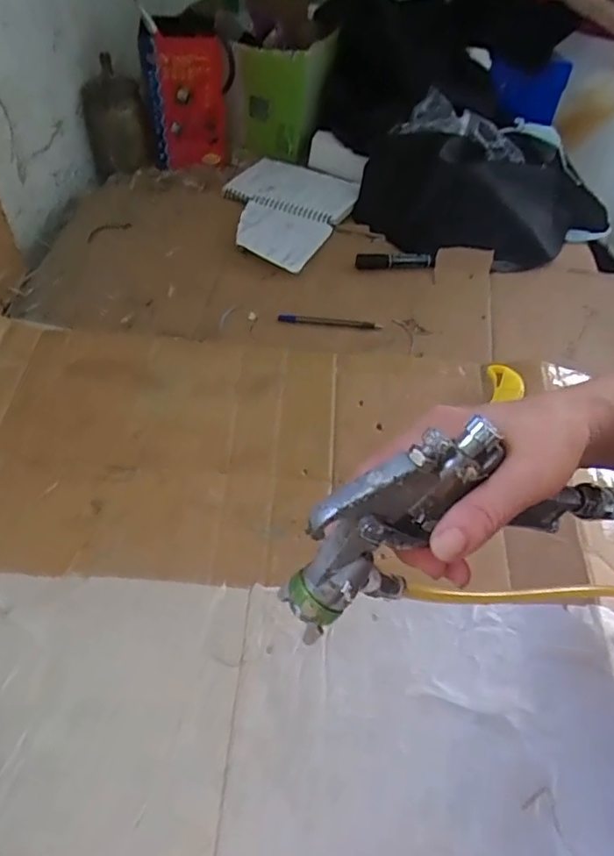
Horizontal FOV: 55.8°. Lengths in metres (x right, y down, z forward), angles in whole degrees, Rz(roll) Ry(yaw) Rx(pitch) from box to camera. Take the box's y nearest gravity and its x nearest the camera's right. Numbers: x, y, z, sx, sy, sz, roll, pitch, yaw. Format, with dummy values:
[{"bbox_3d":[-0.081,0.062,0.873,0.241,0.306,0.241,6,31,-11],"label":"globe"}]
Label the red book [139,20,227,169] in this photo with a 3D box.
[{"bbox_3d":[-0.187,-0.511,0.909,0.128,0.185,0.032,6,55,-4],"label":"red book"}]

